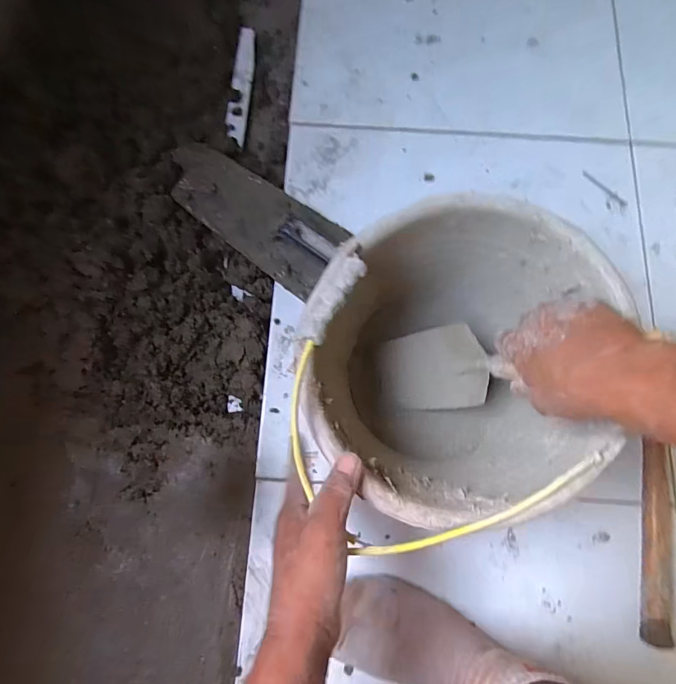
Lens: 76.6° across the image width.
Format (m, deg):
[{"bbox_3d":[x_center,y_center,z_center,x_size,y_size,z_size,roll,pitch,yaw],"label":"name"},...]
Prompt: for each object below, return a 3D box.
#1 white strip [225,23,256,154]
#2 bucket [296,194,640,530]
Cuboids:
[{"bbox_3d":[-0.152,-0.403,0.678,0.032,0.016,0.220,4,75,1],"label":"white strip"},{"bbox_3d":[0.102,0.026,0.418,0.241,0.195,0.270,19,76,5],"label":"bucket"}]

